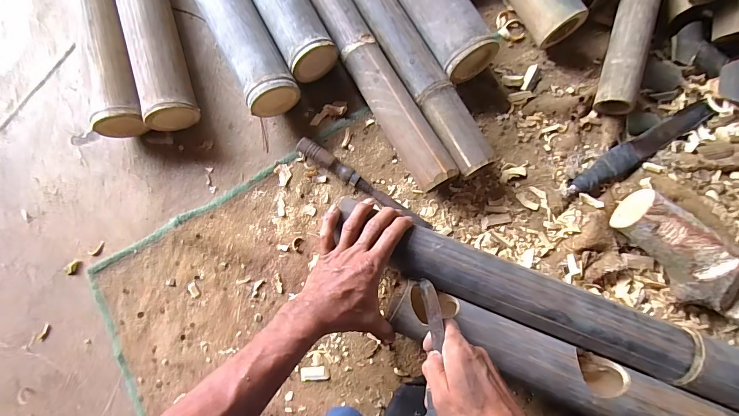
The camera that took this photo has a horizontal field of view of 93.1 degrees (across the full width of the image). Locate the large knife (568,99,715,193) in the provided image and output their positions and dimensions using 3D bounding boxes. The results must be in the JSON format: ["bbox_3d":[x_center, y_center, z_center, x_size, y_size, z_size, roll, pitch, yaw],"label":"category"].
[{"bbox_3d":[0.404,-0.092,0.521,0.247,0.019,0.036,-32,80,-1],"label":"large knife"}]

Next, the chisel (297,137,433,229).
[{"bbox_3d":[-0.008,-0.035,0.535,0.233,0.030,0.022,34,85,8],"label":"chisel"}]

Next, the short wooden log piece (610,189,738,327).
[{"bbox_3d":[0.475,0.104,0.456,0.320,0.058,0.094,38,86,9],"label":"short wooden log piece"}]

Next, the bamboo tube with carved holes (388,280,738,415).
[{"bbox_3d":[0.253,0.209,0.441,0.477,0.063,0.072,22,83,8],"label":"bamboo tube with carved holes"}]

